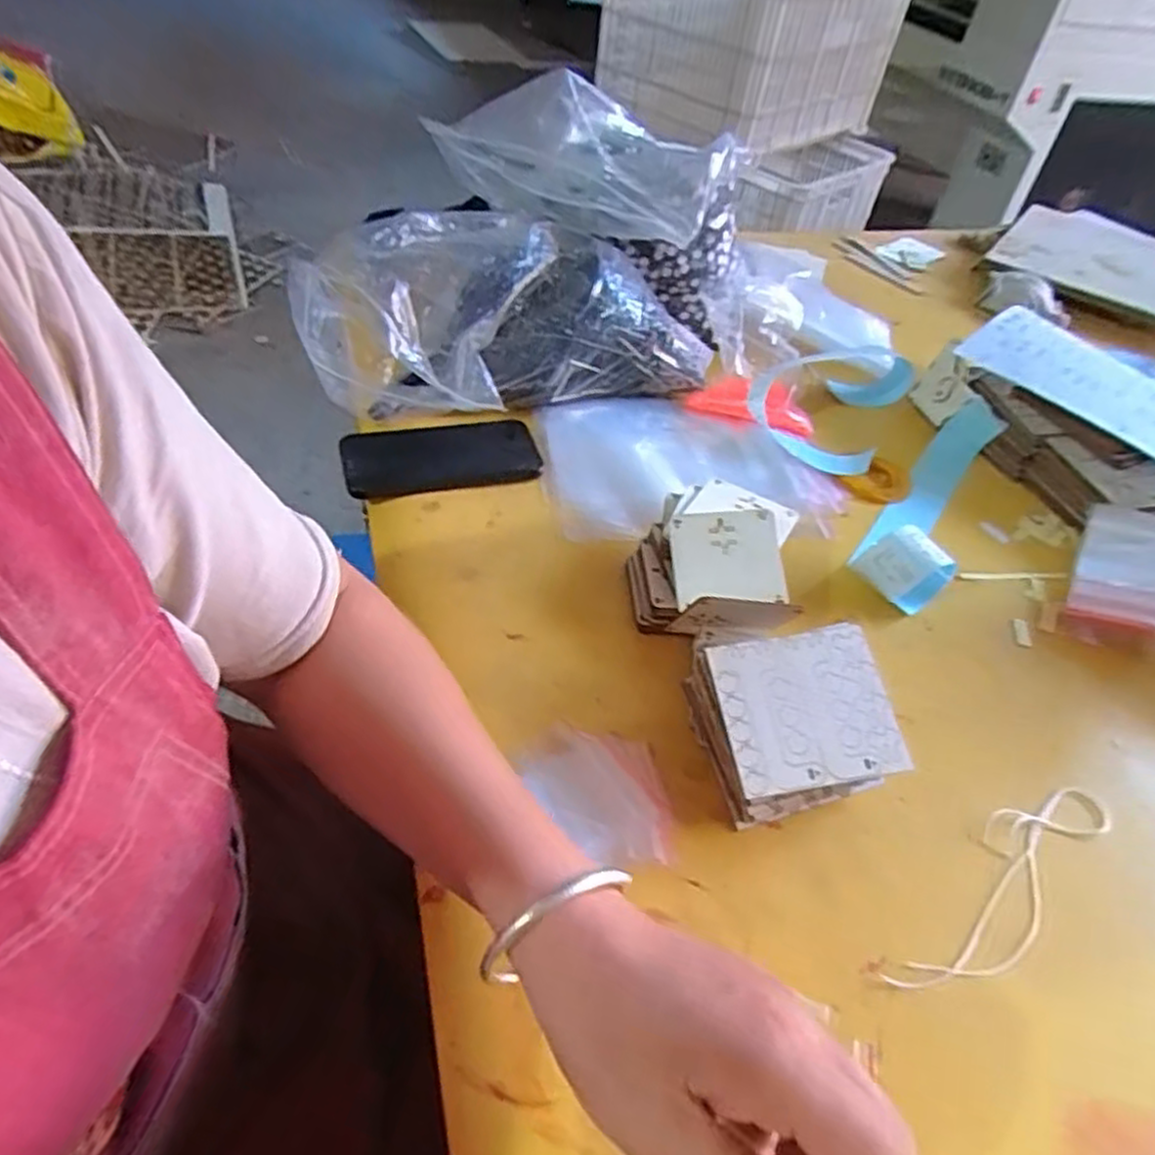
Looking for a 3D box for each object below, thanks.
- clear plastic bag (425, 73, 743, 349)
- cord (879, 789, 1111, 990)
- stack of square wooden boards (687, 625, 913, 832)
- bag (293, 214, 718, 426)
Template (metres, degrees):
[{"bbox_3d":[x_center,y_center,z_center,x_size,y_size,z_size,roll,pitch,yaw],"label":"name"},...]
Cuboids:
[{"bbox_3d":[0.010,-0.390,0.714,0.297,0.087,0.136,32,50,22],"label":"clear plastic bag"},{"bbox_3d":[0.247,0.175,0.438,0.201,0.005,0.051,-28,56,-30],"label":"cord"},{"bbox_3d":[0.125,0.085,0.461,0.105,0.073,0.104,-4,47,-12],"label":"stack of square wooden boards"},{"bbox_3d":[-0.055,-0.227,0.691,0.370,0.137,0.142,-9,48,-16],"label":"bag"}]

